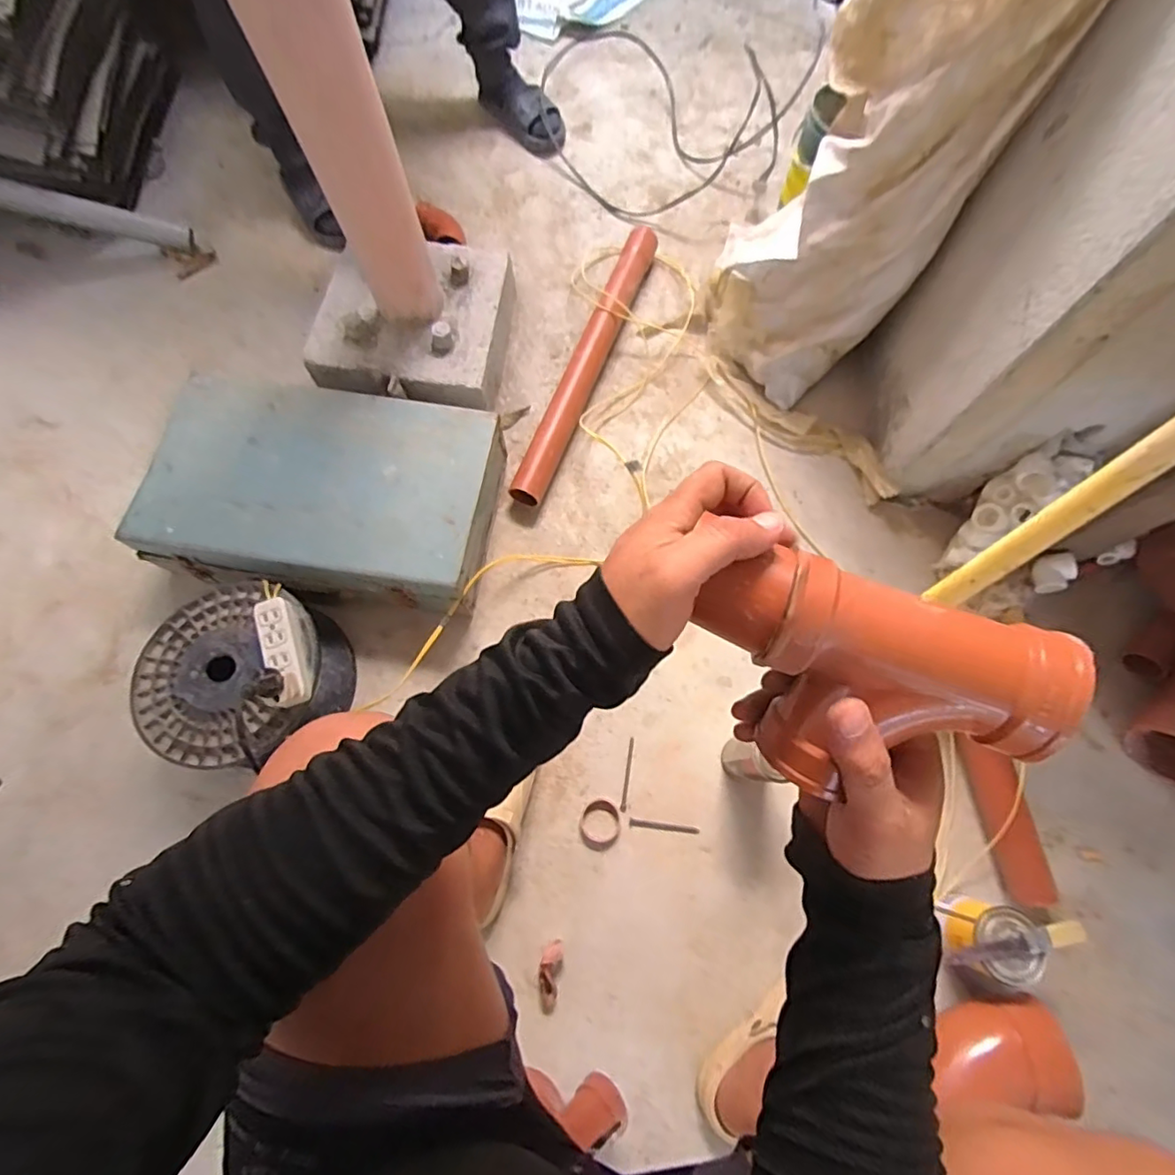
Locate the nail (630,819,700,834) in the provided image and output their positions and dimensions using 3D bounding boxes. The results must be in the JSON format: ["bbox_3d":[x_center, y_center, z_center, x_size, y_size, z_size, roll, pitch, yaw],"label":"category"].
[{"bbox_3d":[0.111,0.346,0.815,0.099,0.004,0.010,7,73,2],"label":"nail"}]

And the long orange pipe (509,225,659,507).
[{"bbox_3d":[0.004,-0.426,1.046,0.063,0.058,0.626,21,74,7],"label":"long orange pipe"}]

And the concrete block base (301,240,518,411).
[{"bbox_3d":[-0.302,-0.459,1.010,0.304,0.127,0.320,10,71,2],"label":"concrete block base"}]

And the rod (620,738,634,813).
[{"bbox_3d":[0.060,0.277,0.837,0.009,0.004,0.105,10,73,3],"label":"rod"}]

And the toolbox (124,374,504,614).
[{"bbox_3d":[-0.406,-0.139,0.886,0.499,0.143,0.306,8,71,1],"label":"toolbox"}]

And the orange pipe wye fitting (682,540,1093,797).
[{"bbox_3d":[0.132,0.052,0.279,0.162,0.072,0.097,20,74,6],"label":"orange pipe wye fitting"}]

